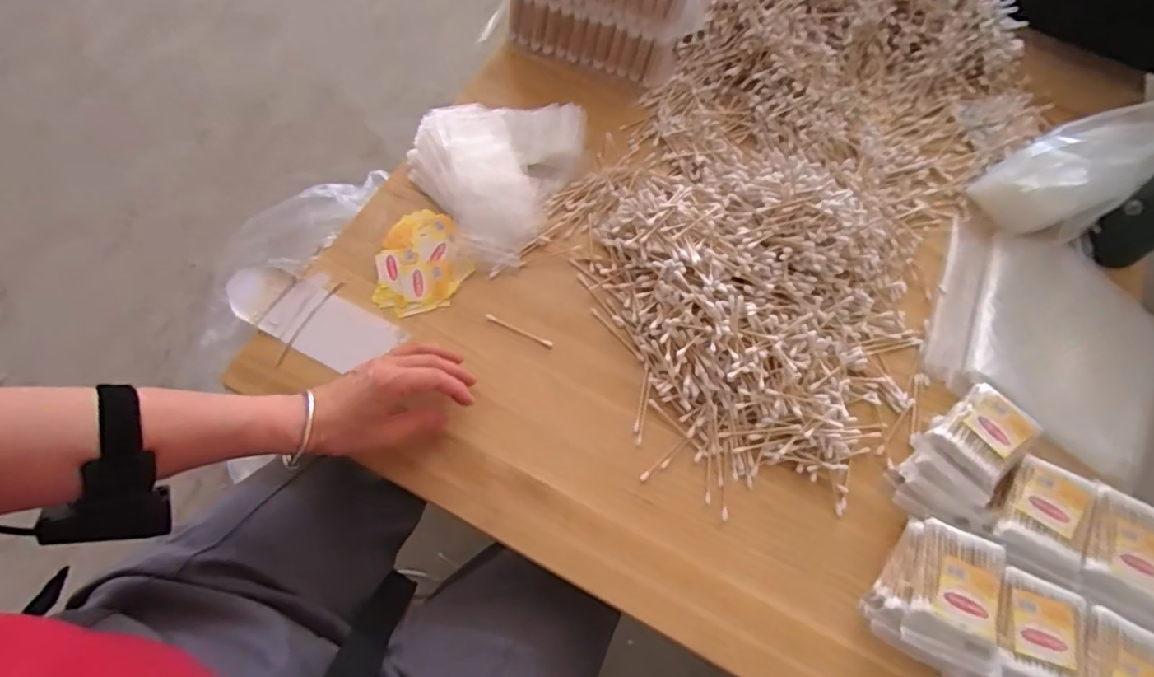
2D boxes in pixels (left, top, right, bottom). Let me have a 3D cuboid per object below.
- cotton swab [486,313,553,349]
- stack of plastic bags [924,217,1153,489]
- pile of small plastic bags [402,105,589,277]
[{"bbox_3d":[-0.052,-0.008,0.516,0.066,0.004,0.007,25,66,8],"label":"cotton swab"},{"bbox_3d":[0.438,0.001,0.527,0.202,0.021,0.217,27,67,9],"label":"stack of plastic bags"},{"bbox_3d":[-0.093,-0.174,0.570,0.156,0.027,0.188,24,66,8],"label":"pile of small plastic bags"}]

